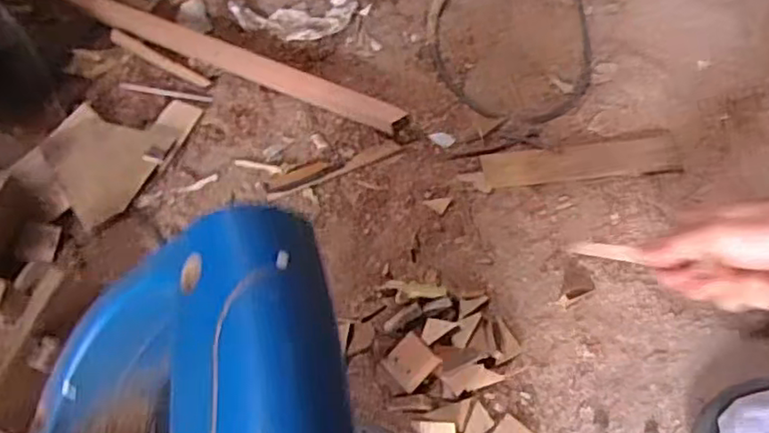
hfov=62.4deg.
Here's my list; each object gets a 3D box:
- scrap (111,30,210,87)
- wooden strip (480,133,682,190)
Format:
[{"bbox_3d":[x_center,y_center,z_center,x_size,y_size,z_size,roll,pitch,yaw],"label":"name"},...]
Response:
[{"bbox_3d":[-0.237,-0.166,0.667,0.130,0.006,0.017,27,64,14],"label":"scrap"},{"bbox_3d":[0.189,-0.053,0.606,0.189,0.007,0.040,-5,60,-4],"label":"wooden strip"}]

